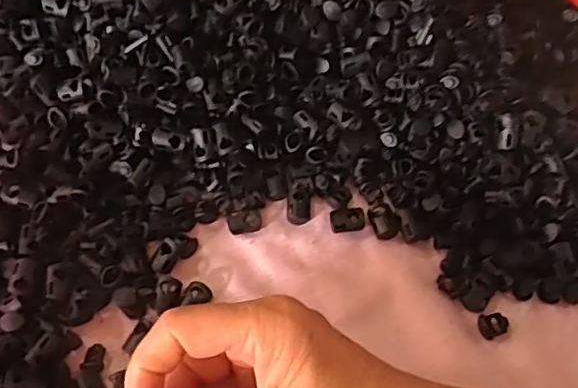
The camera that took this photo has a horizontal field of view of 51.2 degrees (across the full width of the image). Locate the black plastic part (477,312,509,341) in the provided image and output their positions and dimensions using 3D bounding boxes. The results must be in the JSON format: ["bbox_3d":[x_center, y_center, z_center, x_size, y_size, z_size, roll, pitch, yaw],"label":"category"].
[{"bbox_3d":[0.106,0.068,0.313,0.016,0.006,0.013,-14,60,-5],"label":"black plastic part"}]

